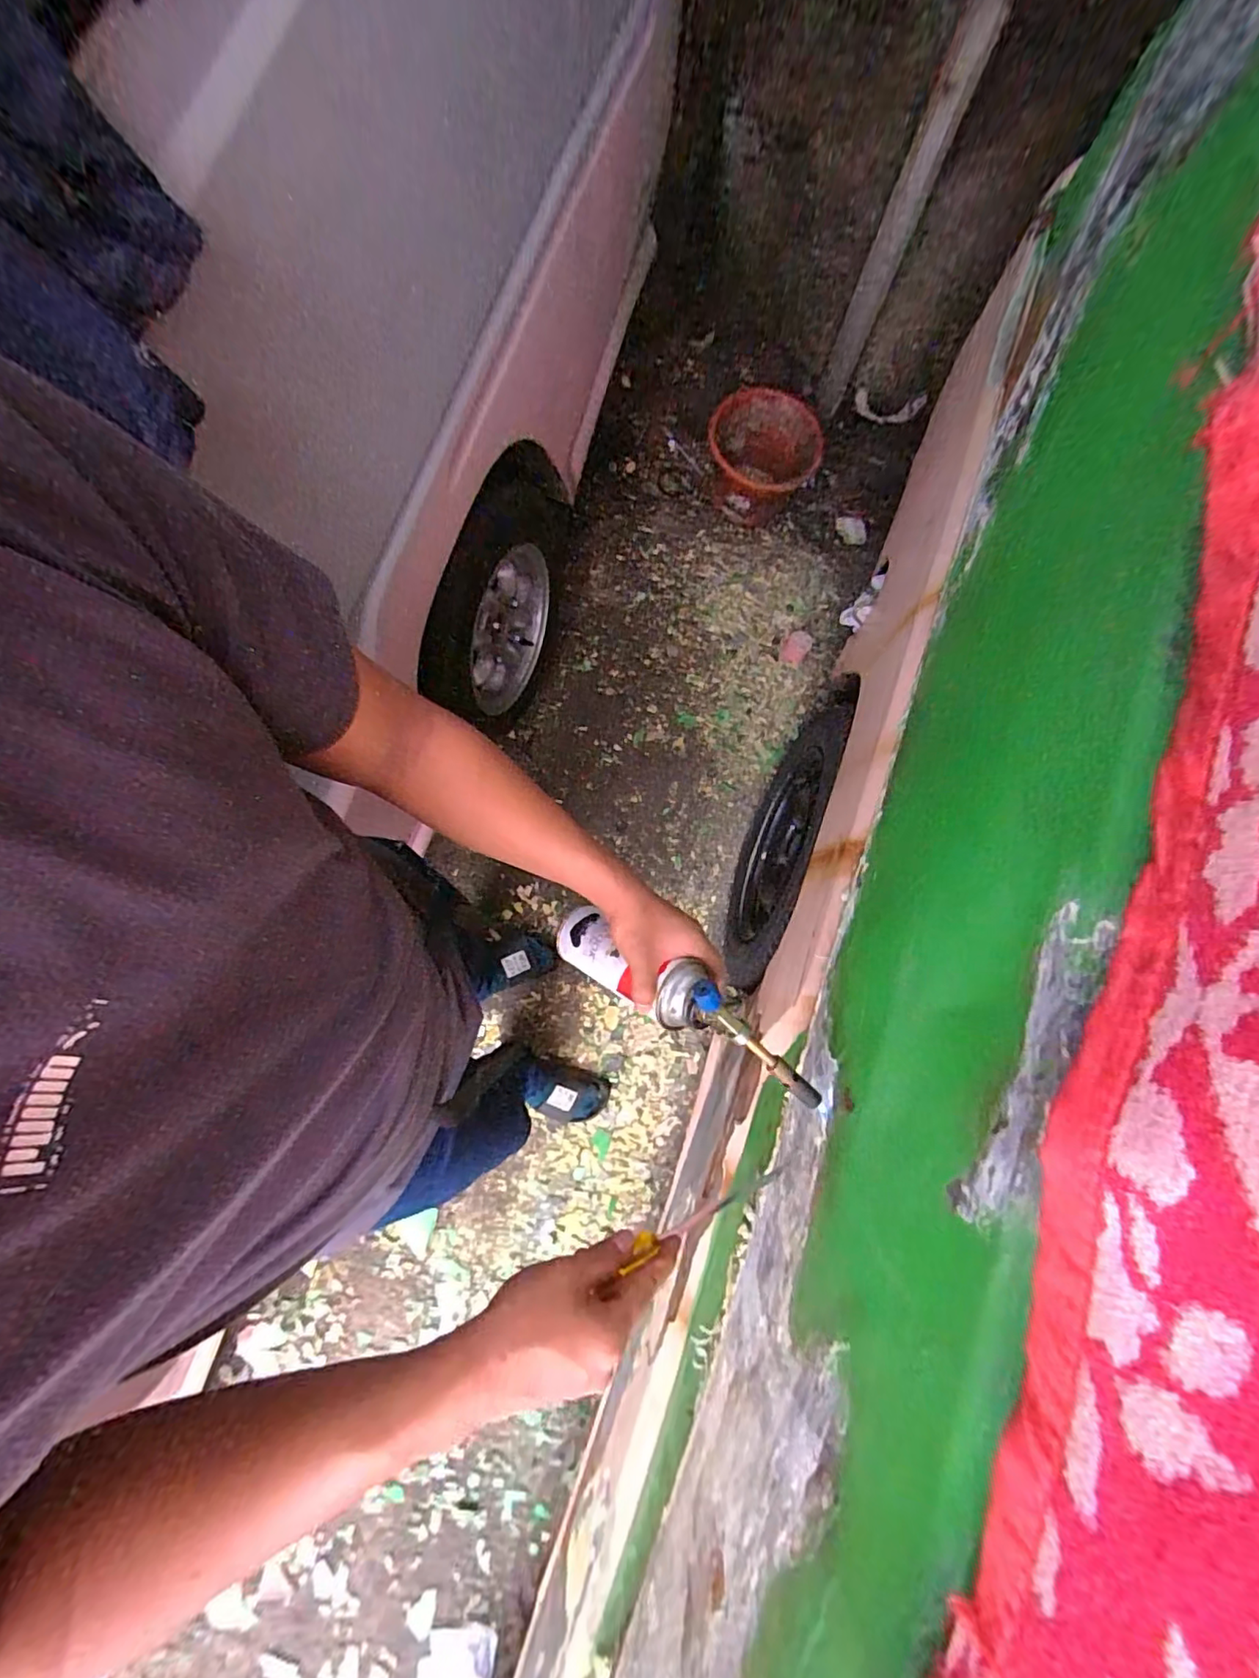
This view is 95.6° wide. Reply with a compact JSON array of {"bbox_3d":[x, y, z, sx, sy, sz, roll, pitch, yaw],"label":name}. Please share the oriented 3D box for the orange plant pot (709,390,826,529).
[{"bbox_3d":[0.324,-0.972,1.447,0.296,0.181,0.232,22,76,2],"label":"orange plant pot"}]

